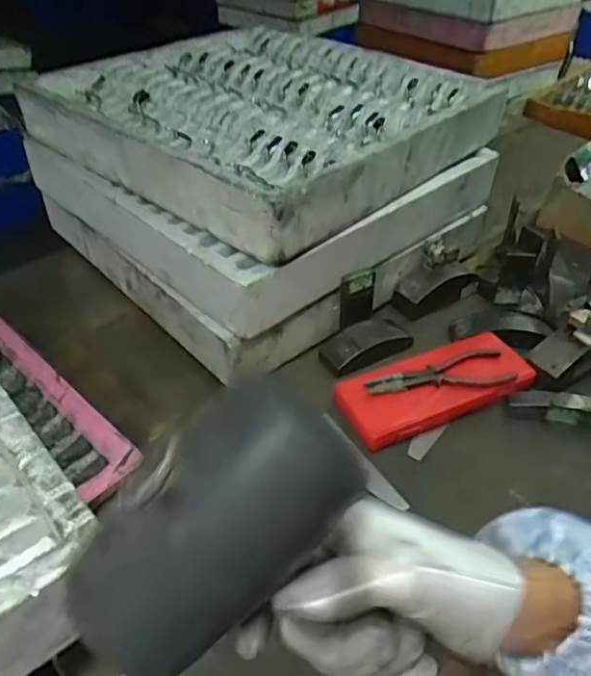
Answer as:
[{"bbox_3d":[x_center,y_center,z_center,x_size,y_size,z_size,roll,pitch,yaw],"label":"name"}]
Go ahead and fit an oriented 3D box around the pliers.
[{"bbox_3d":[0.182,0.048,0.730,0.189,0.018,0.056,-11,42,-15],"label":"pliers"}]

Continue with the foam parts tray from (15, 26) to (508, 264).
[{"bbox_3d":[-0.050,-0.338,0.876,0.537,0.092,0.485,29,47,28],"label":"foam parts tray"}]

